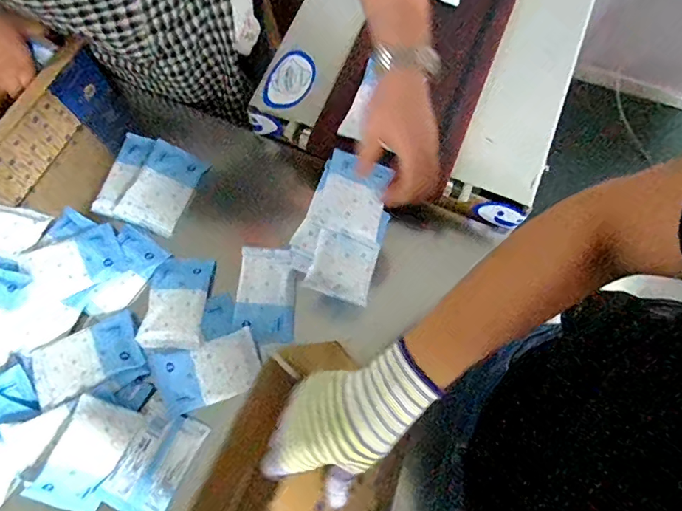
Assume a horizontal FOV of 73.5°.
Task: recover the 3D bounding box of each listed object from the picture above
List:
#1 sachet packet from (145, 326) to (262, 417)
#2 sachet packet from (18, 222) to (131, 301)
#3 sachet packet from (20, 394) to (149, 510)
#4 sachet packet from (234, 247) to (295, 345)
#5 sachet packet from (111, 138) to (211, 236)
[{"bbox_3d":[-0.178,0.156,0.613,0.136,0.022,0.082,-17,75,-7],"label":"sachet packet"},{"bbox_3d":[-0.378,0.009,0.651,0.122,0.009,0.084,-28,78,-16],"label":"sachet packet"},{"bbox_3d":[-0.317,0.252,0.572,0.082,0.019,0.135,33,81,-22],"label":"sachet packet"},{"bbox_3d":[-0.105,0.053,0.642,0.078,0.012,0.137,1,73,-2],"label":"sachet packet"},{"bbox_3d":[-0.268,-0.103,0.691,0.088,0.020,0.131,25,74,5],"label":"sachet packet"}]

